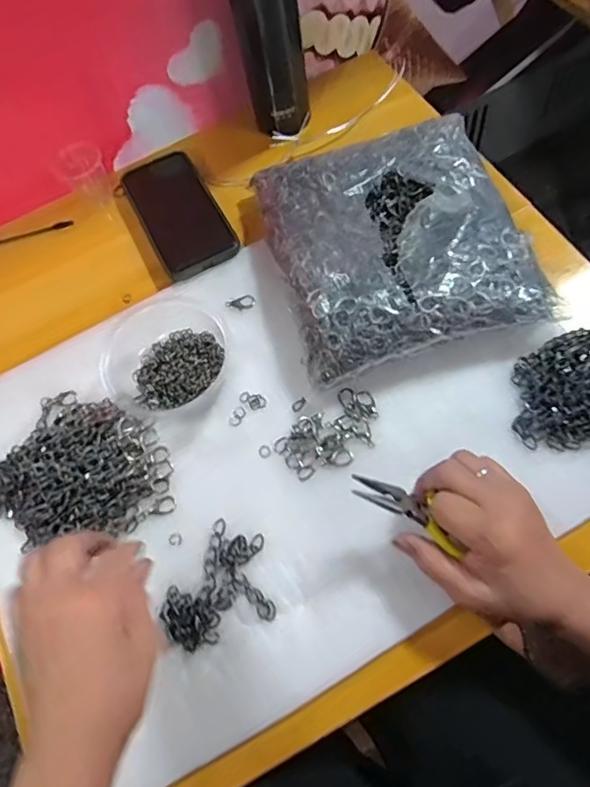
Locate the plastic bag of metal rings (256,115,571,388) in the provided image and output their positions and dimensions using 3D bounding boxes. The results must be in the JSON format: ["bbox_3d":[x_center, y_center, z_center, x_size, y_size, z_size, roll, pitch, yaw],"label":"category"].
[{"bbox_3d":[0.091,-0.150,0.498,0.217,0.045,0.237,-15,72,-3],"label":"plastic bag of metal rings"}]

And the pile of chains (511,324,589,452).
[{"bbox_3d":[0.249,-0.013,0.454,0.121,0.030,0.117,1,66,8],"label":"pile of chains"}]

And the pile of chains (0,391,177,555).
[{"bbox_3d":[-0.193,0.056,0.471,0.163,0.022,0.131,-11,65,2],"label":"pile of chains"}]

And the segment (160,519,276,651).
[{"bbox_3d":[-0.062,0.147,0.429,0.081,0.013,0.085,-12,65,2],"label":"segment"}]

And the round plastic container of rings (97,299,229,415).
[{"bbox_3d":[-0.123,-0.038,0.511,0.119,0.028,0.110,-3,66,6],"label":"round plastic container of rings"}]

